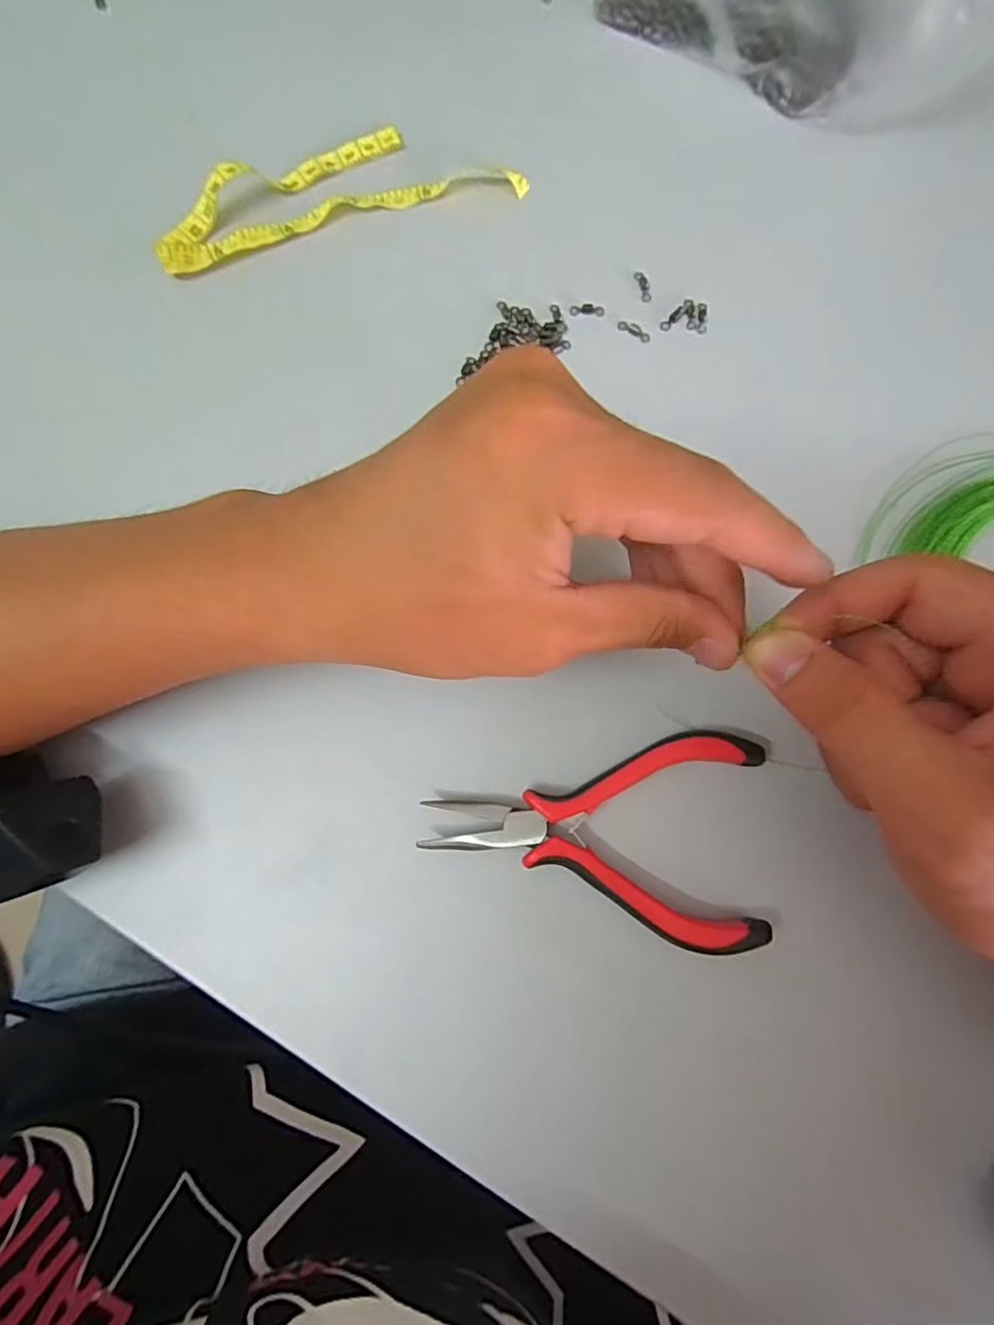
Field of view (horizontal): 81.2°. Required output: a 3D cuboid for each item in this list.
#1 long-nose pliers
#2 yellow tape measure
[{"bbox_3d":[0.034,0.058,0.205,0.113,0.020,0.070,4,79,0],"label":"long-nose pliers"},{"bbox_3d":[-0.069,-0.211,0.254,0.159,0.017,0.046,-19,80,-5],"label":"yellow tape measure"}]

